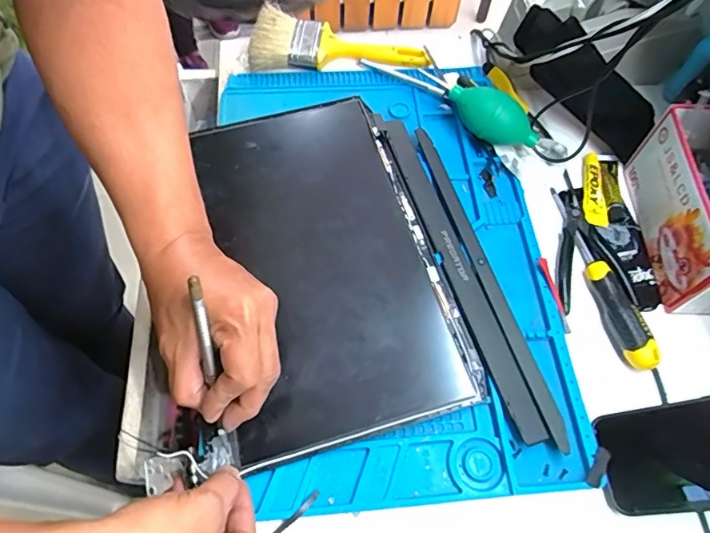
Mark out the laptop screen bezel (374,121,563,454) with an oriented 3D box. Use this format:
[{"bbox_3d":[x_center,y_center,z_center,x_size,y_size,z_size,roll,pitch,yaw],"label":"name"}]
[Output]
[{"bbox_3d":[0.103,-0.007,0.475,0.048,0.008,0.349,-15,63,-9],"label":"laptop screen bezel"}]

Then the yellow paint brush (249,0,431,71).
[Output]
[{"bbox_3d":[-0.021,-0.279,0.606,0.207,0.027,0.086,-2,62,-2],"label":"yellow paint brush"}]

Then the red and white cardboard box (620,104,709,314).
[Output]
[{"bbox_3d":[0.327,-0.053,0.462,0.074,0.092,0.178,0,62,-2],"label":"red and white cardboard box"}]

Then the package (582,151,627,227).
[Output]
[{"bbox_3d":[0.263,-0.083,0.521,0.041,0.013,0.090,11,62,4],"label":"package"}]

